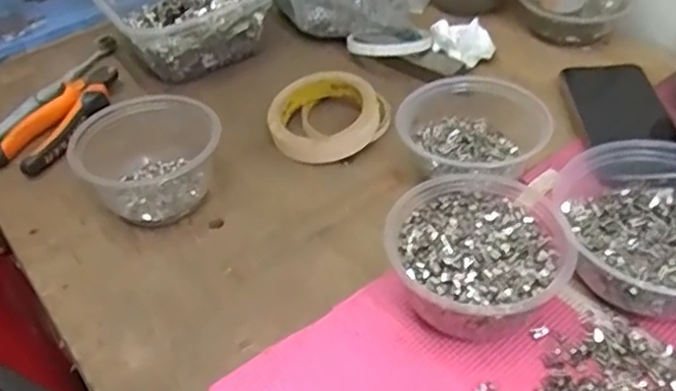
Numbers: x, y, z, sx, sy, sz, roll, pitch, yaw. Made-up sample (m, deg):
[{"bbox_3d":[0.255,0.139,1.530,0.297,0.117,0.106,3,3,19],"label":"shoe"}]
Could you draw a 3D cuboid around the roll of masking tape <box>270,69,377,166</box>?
[{"bbox_3d":[-0.015,-0.071,0.601,0.095,0.038,0.091,-2,44,2],"label":"roll of masking tape"}]

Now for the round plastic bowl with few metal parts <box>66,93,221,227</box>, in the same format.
[{"bbox_3d":[-0.151,-0.031,0.544,0.110,0.062,0.101,-2,44,2],"label":"round plastic bowl with few metal parts"}]

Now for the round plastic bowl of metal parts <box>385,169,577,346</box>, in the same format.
[{"bbox_3d":[0.090,0.042,0.443,0.108,0.057,0.116,-2,44,2],"label":"round plastic bowl of metal parts"}]

